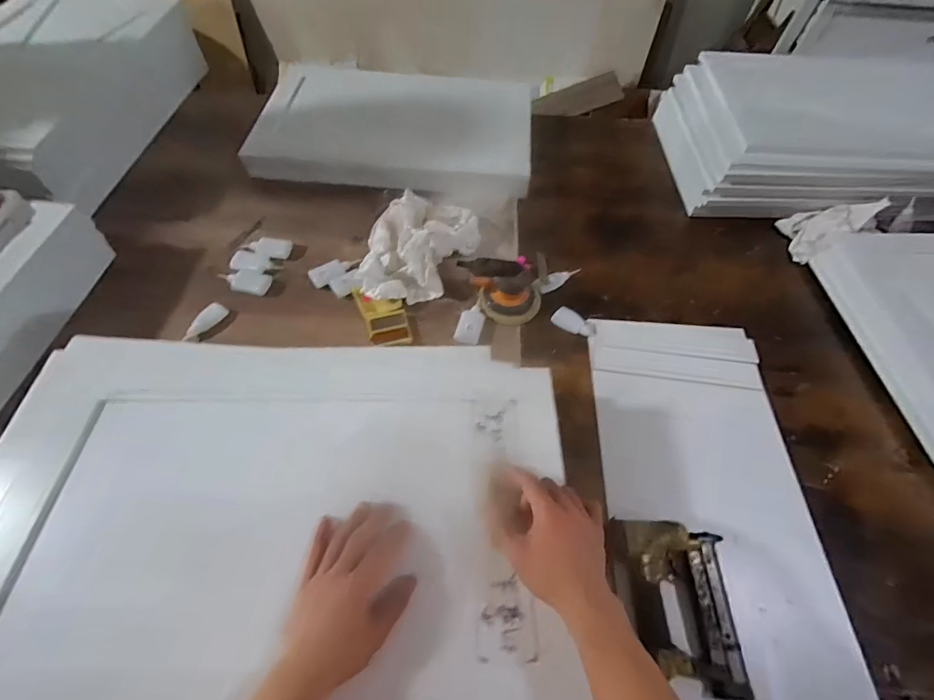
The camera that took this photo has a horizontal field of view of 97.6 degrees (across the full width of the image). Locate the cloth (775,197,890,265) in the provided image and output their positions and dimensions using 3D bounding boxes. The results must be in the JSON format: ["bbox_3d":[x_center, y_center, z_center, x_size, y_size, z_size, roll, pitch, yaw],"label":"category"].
[{"bbox_3d":[0.782,-0.264,0.869,0.146,0.093,0.113,-2,60,-3],"label":"cloth"}]

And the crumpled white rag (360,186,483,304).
[{"bbox_3d":[-0.089,-0.213,0.817,0.226,0.076,0.255,1,60,-1],"label":"crumpled white rag"}]

